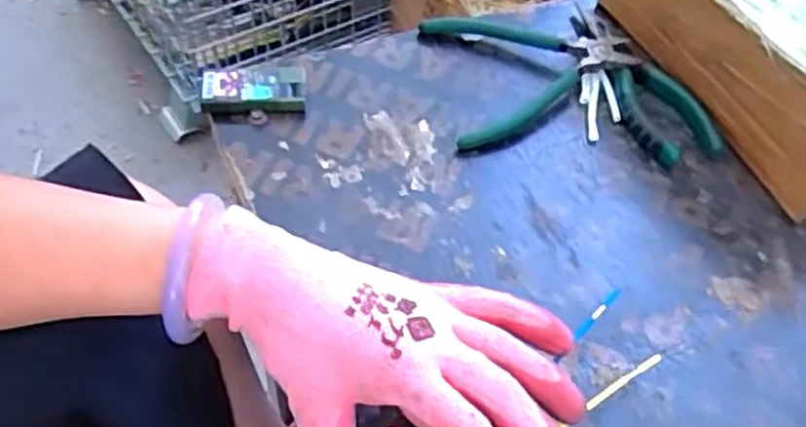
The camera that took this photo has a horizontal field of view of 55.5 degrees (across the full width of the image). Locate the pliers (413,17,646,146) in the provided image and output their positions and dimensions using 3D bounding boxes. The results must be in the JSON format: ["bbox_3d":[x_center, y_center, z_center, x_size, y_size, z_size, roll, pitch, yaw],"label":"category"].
[{"bbox_3d":[0.094,-0.107,0.542,0.138,0.022,0.114,-7,53,-10],"label":"pliers"}]

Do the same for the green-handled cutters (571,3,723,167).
[{"bbox_3d":[0.163,-0.096,0.538,0.049,0.023,0.160,-16,55,-17],"label":"green-handled cutters"}]

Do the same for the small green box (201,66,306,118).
[{"bbox_3d":[-0.099,-0.082,0.509,0.066,0.016,0.036,-3,52,-7],"label":"small green box"}]

